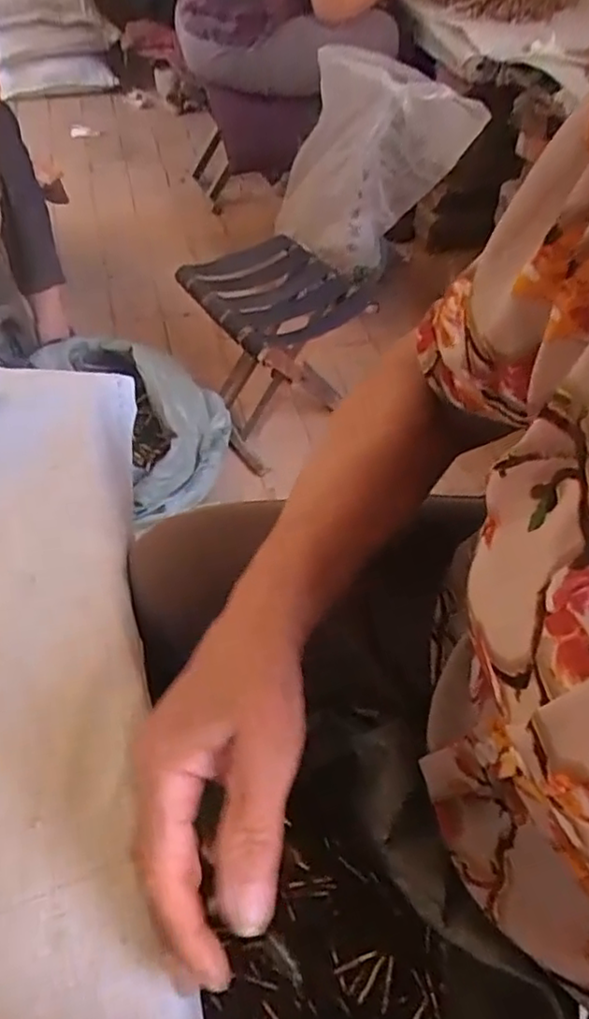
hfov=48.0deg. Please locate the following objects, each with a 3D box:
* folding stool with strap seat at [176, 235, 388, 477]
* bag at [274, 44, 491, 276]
[{"bbox_3d":[-0.045,-0.304,1.291,0.277,0.281,0.251,-33,57,-26],"label":"folding stool with strap seat"},{"bbox_3d":[0.166,-0.750,1.450,0.310,0.454,0.346,-21,53,-19],"label":"bag"}]

